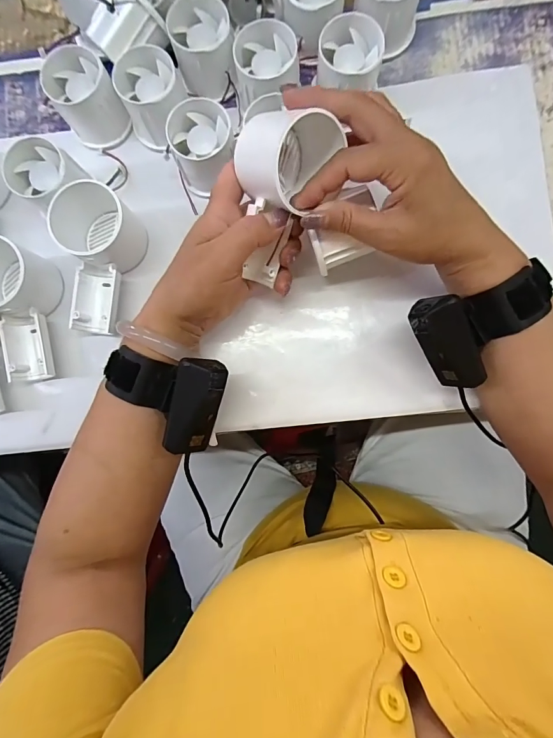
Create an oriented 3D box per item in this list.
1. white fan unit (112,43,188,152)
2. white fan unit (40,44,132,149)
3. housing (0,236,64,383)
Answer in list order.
[{"bbox_3d":[-0.107,-0.230,0.316,0.056,0.047,0.056,0,88,3],"label":"white fan unit"},{"bbox_3d":[-0.162,-0.231,0.321,0.050,0.049,0.060,-33,86,1],"label":"white fan unit"},{"bbox_3d":[-0.222,-0.051,0.313,0.049,0.052,0.121,-7,87,3],"label":"housing"}]

